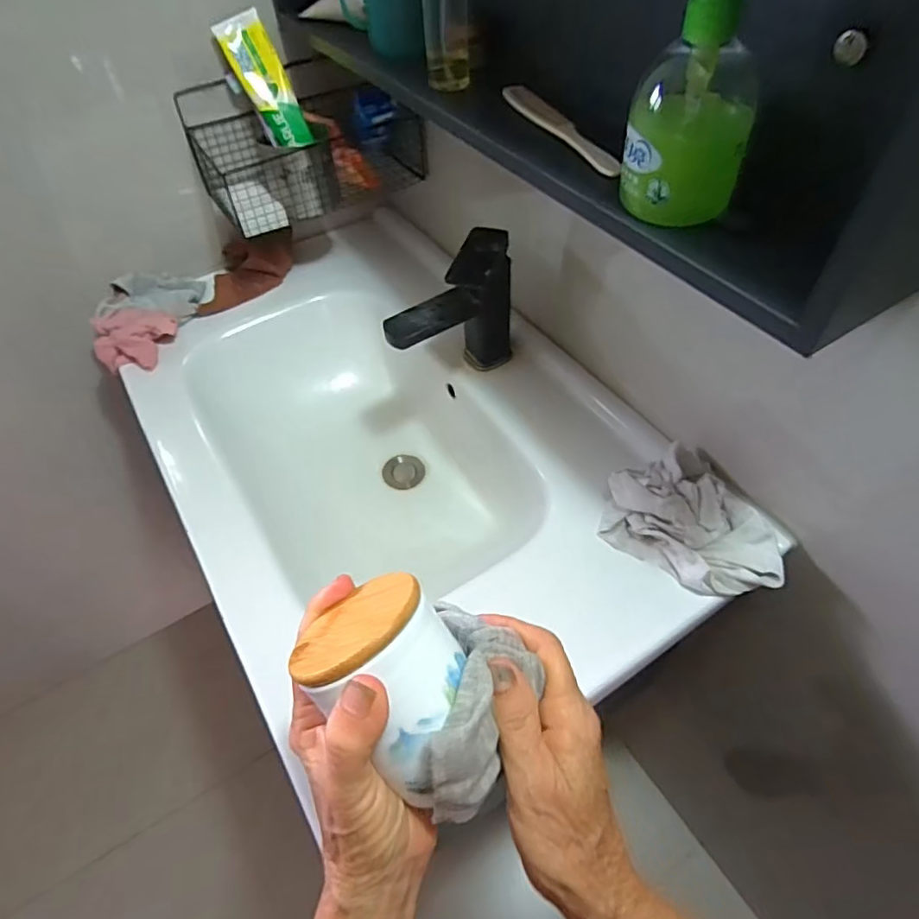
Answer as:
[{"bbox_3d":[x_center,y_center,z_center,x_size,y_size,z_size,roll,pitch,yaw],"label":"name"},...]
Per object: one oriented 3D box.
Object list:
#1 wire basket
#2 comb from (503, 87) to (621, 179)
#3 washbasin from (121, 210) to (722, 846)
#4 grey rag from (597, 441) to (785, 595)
[{"bbox_3d":[-0.198,-0.416,0.769,0.273,0.120,0.175,-25,55,-16],"label":"wire basket"},{"bbox_3d":[0.080,-0.274,0.474,0.027,0.007,0.190,-19,53,-12],"label":"comb"},{"bbox_3d":[-0.100,-0.016,0.737,0.468,0.159,0.753,-28,56,-18],"label":"washbasin"},{"bbox_3d":[0.215,0.065,0.547,0.123,0.045,0.148,-19,53,-12],"label":"grey rag"}]

